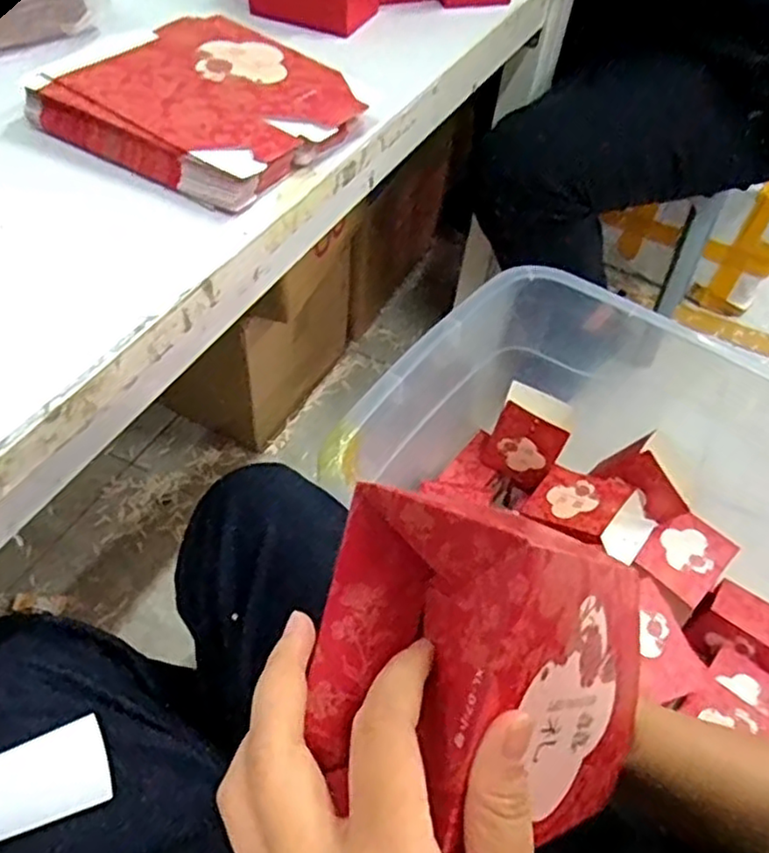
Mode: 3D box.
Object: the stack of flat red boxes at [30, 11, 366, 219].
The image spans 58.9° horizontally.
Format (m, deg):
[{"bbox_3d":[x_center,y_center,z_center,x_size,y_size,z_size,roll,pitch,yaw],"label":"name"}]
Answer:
[{"bbox_3d":[-0.122,-0.232,0.493,0.181,0.040,0.165,30,54,18],"label":"stack of flat red boxes"}]

